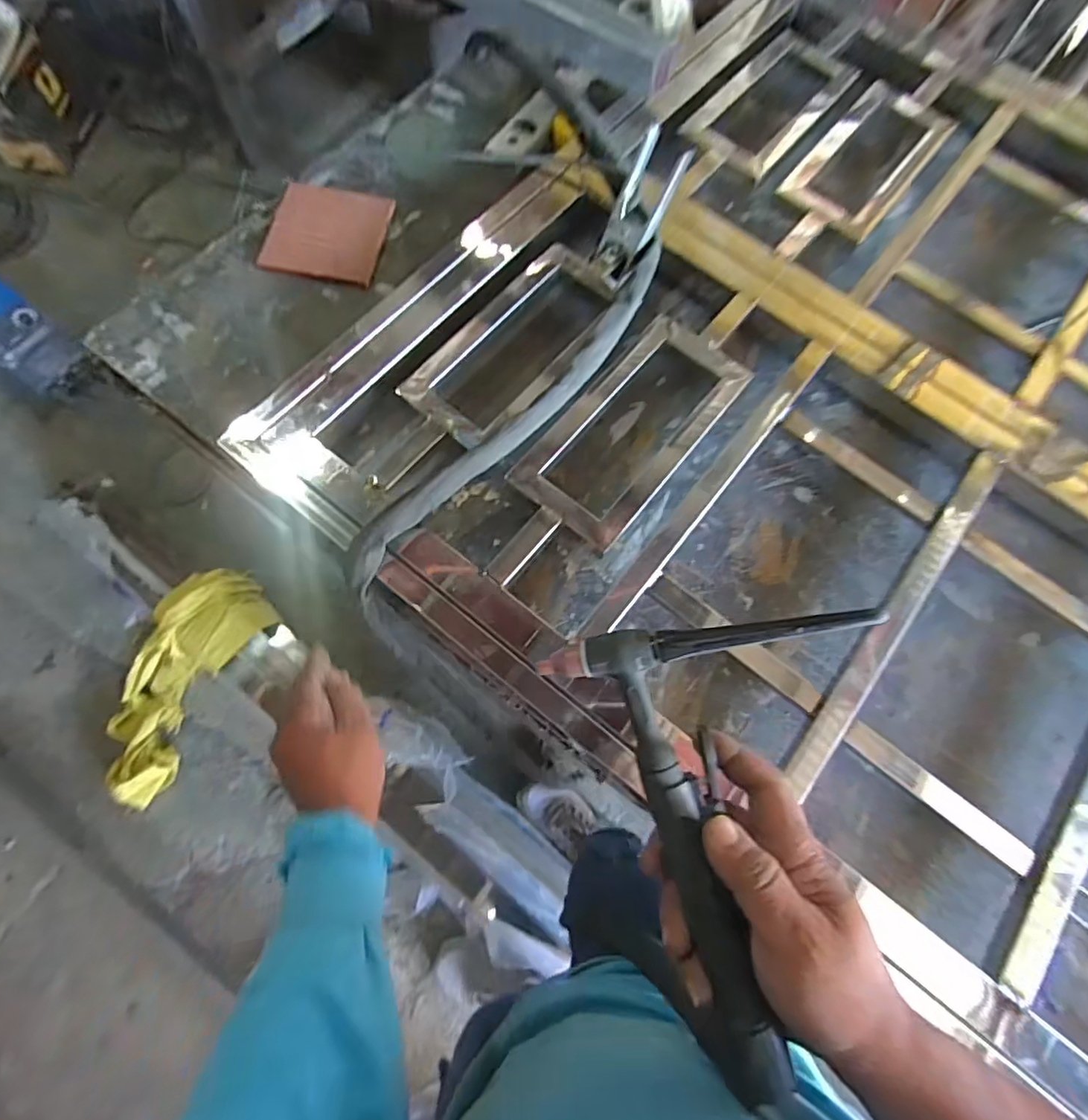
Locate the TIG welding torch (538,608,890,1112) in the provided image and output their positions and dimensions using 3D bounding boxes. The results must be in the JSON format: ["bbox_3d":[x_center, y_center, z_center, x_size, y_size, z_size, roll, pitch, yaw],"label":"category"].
[{"bbox_3d":[0.096,0.141,0.283,0.153,0.047,0.222,-8,81,-4],"label":"TIG welding torch"}]

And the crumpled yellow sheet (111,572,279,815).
[{"bbox_3d":[-0.733,0.234,1.140,0.190,0.125,0.465,32,95,10],"label":"crumpled yellow sheet"}]

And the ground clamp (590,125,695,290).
[{"bbox_3d":[0.108,-0.391,0.653,0.067,0.154,0.048,44,45,13],"label":"ground clamp"}]

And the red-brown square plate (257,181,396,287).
[{"bbox_3d":[-0.272,-0.415,0.730,0.134,0.010,0.141,11,74,-7],"label":"red-brown square plate"}]

